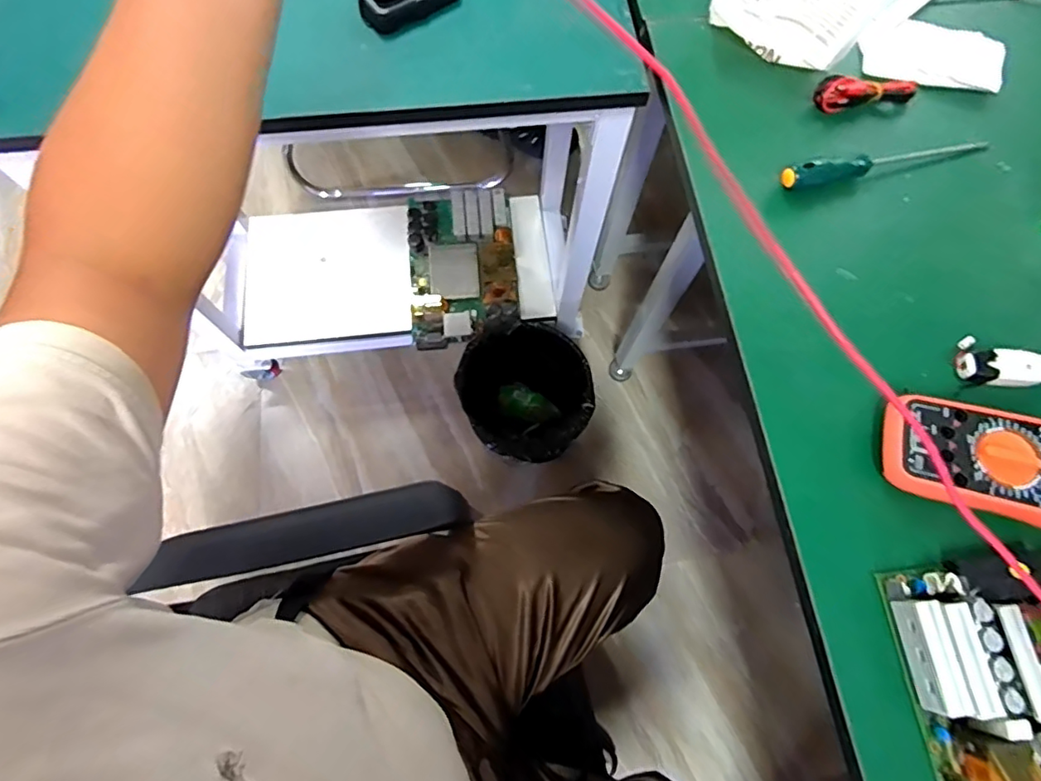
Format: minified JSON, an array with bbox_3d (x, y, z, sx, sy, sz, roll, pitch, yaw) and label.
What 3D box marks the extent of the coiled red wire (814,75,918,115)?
[{"bbox_3d":[0.350,-0.302,0.560,0.101,0.031,0.025,-10,73,-6],"label":"coiled red wire"}]

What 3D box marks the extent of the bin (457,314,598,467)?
[{"bbox_3d":[0.001,0.016,1.113,0.247,0.264,0.274,5,71,0],"label":"bin"}]

